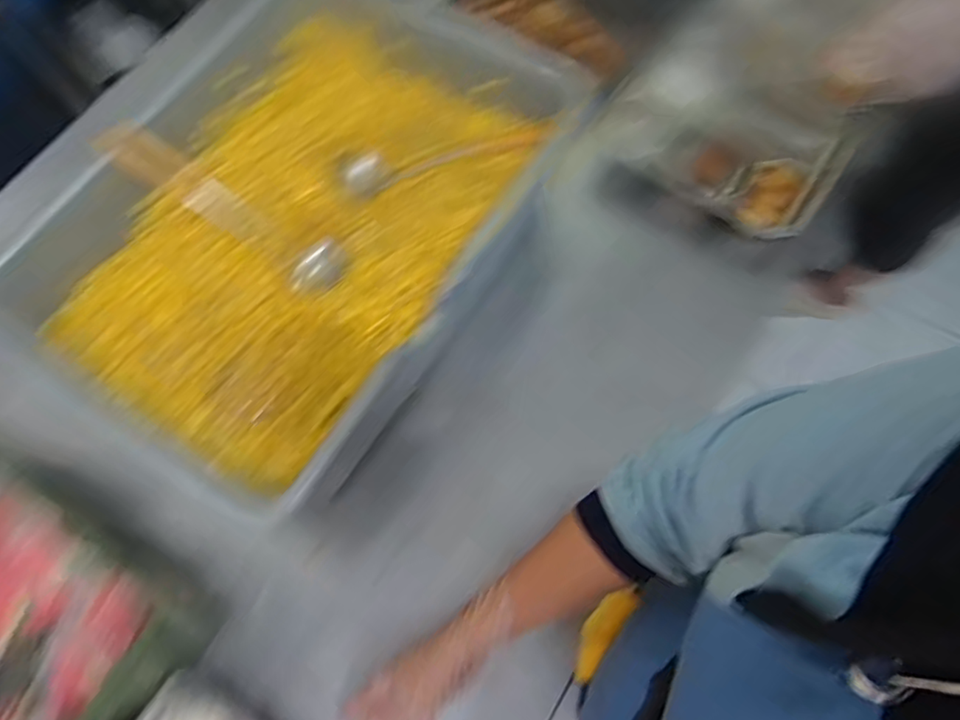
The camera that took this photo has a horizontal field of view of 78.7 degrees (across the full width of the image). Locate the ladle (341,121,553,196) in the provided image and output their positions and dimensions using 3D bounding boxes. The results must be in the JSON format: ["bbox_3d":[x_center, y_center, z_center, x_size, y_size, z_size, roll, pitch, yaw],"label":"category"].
[{"bbox_3d":[-0.052,-0.251,0.727,0.266,0.041,0.062,-7,62,21],"label":"ladle"}]

